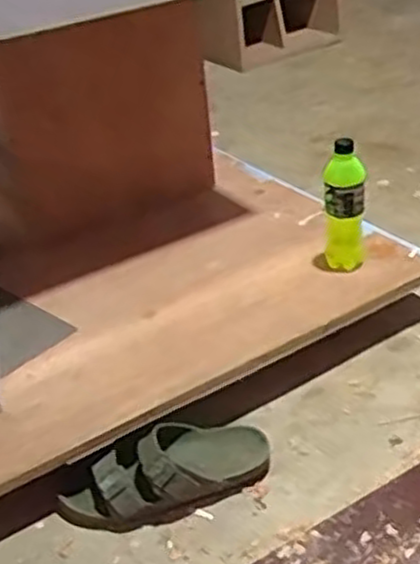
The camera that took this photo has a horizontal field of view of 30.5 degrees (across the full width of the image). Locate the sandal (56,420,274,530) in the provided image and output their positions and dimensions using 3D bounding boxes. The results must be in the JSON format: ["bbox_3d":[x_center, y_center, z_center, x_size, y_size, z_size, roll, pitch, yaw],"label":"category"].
[{"bbox_3d":[-0.057,0.251,1.021,0.285,0.080,0.102,-16,33,-17],"label":"sandal"}]

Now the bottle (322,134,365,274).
[{"bbox_3d":[0.214,-0.117,1.246,0.072,0.221,0.056,1,33,12],"label":"bottle"}]

